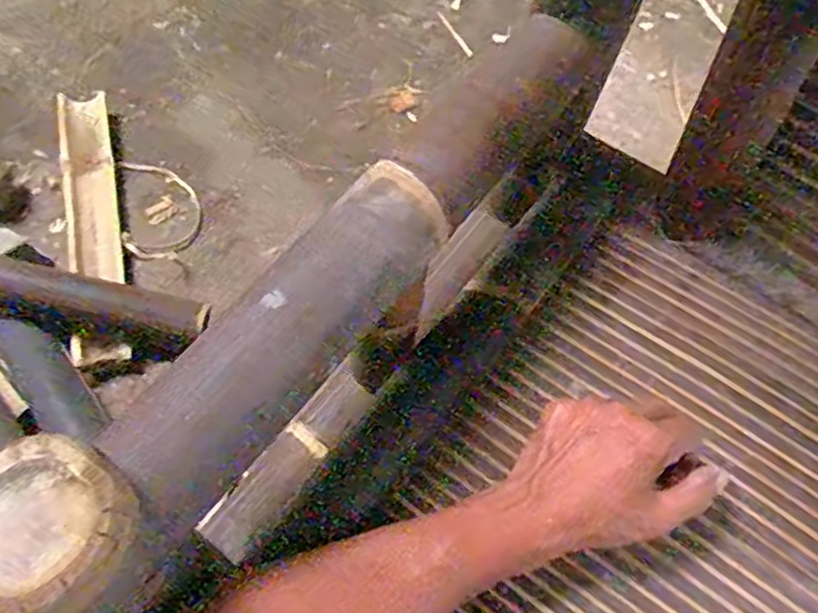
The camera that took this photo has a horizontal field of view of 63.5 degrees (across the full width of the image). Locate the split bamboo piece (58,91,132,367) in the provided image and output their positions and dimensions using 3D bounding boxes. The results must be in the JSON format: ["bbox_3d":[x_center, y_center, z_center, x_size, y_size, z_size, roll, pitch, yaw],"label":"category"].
[{"bbox_3d":[-0.440,-0.122,0.918,0.069,0.032,0.433,-4,65,-26],"label":"split bamboo piece"}]

